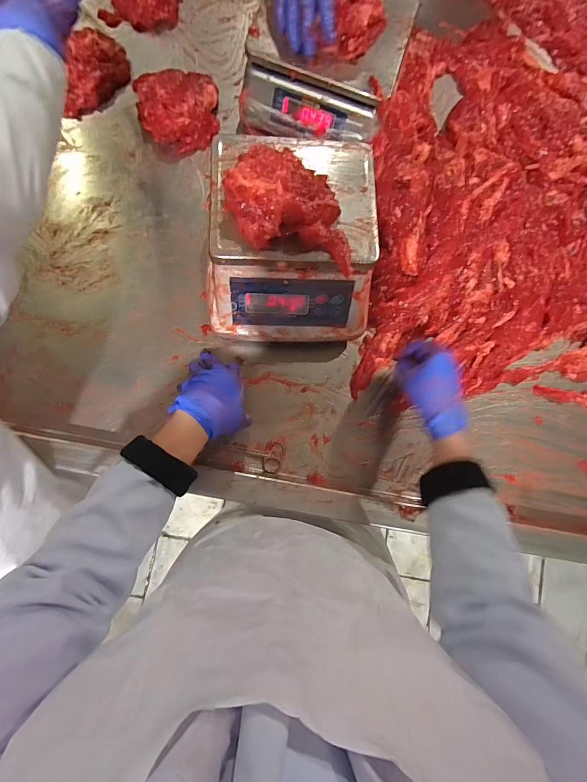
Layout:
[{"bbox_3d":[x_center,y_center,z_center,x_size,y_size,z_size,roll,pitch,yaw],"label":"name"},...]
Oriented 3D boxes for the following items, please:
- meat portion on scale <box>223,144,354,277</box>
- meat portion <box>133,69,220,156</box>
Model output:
[{"bbox_3d":[0.000,-0.221,0.433,0.157,0.042,0.114,11,83,-1],"label":"meat portion on scale"},{"bbox_3d":[-0.190,-0.470,0.613,0.131,0.042,0.125,0,83,-3],"label":"meat portion"}]

